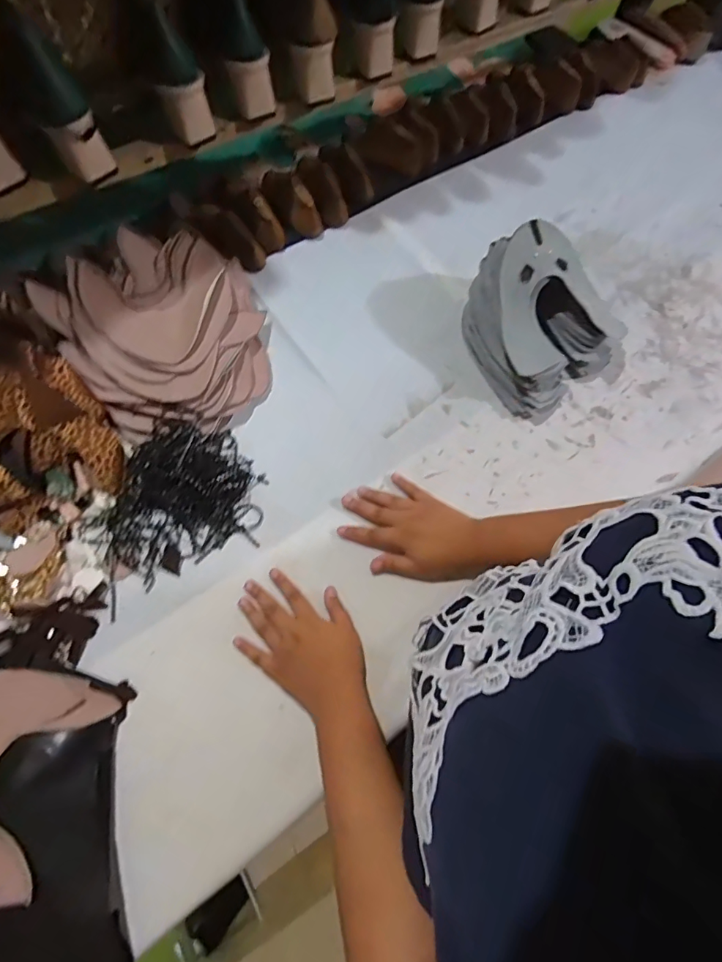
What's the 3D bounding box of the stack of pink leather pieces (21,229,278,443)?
[{"bbox_3d":[-0.229,-0.183,0.586,0.232,0.073,0.258,-34,72,-15],"label":"stack of pink leather pieces"}]

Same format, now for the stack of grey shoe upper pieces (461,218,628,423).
[{"bbox_3d":[0.209,-0.199,0.577,0.163,0.119,0.186,-39,73,-16],"label":"stack of grey shoe upper pieces"}]

